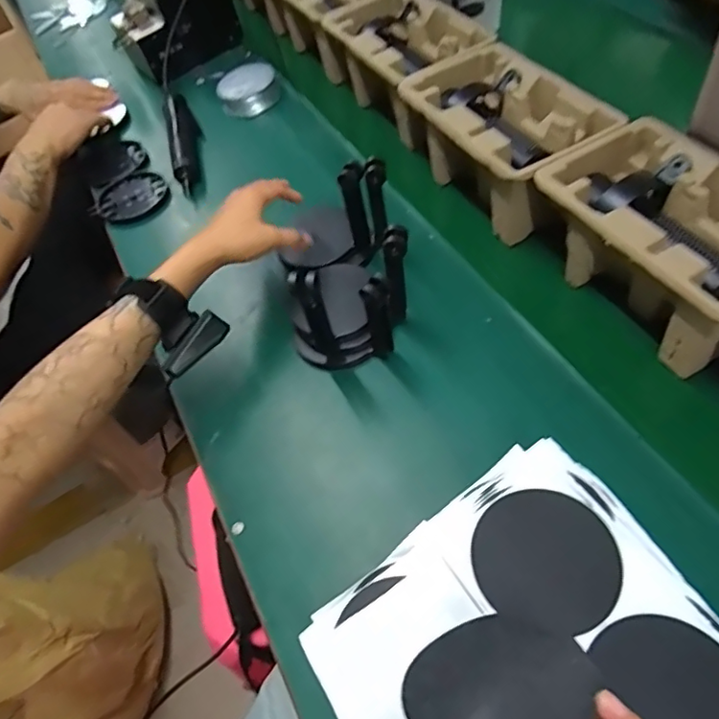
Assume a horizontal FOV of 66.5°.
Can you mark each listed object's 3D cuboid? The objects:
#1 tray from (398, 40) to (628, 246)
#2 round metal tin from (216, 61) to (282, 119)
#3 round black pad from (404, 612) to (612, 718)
[{"bbox_3d":[0.163,-0.261,0.639,0.148,0.109,0.228,-27,61,-13],"label":"tray"},{"bbox_3d":[-0.174,-0.422,0.864,0.093,0.045,0.081,-15,59,-6],"label":"round metal tin"},{"bbox_3d":[0.067,0.161,0.275,0.087,0.012,0.087,-14,13,3],"label":"round black pad"}]

